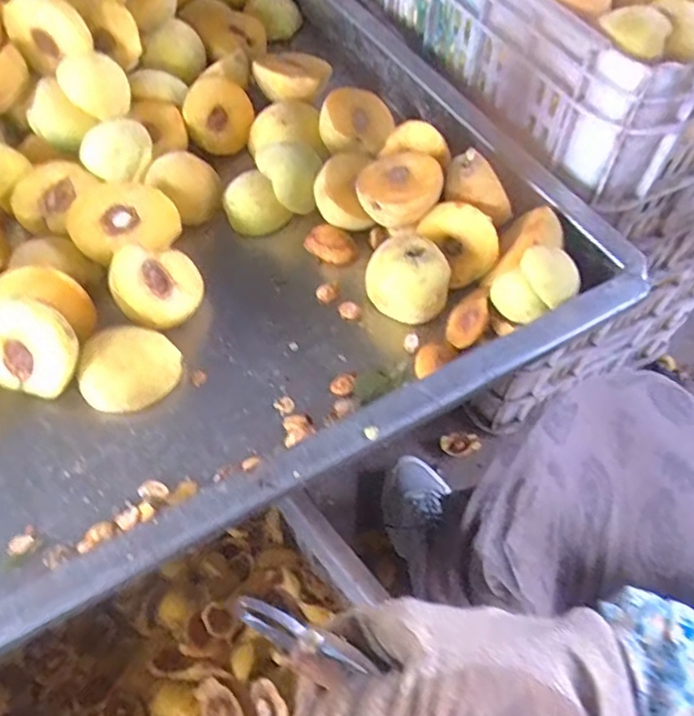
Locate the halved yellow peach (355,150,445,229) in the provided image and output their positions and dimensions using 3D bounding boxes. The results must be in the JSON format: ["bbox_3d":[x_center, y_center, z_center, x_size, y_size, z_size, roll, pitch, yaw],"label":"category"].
[{"bbox_3d":[0.042,-0.135,0.488,0.060,0.030,0.073,-22,59,-14],"label":"halved yellow peach"}]

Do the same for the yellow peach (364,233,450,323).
[{"bbox_3d":[0.046,-0.056,0.468,0.061,0.057,0.047,19,59,12],"label":"yellow peach"}]

